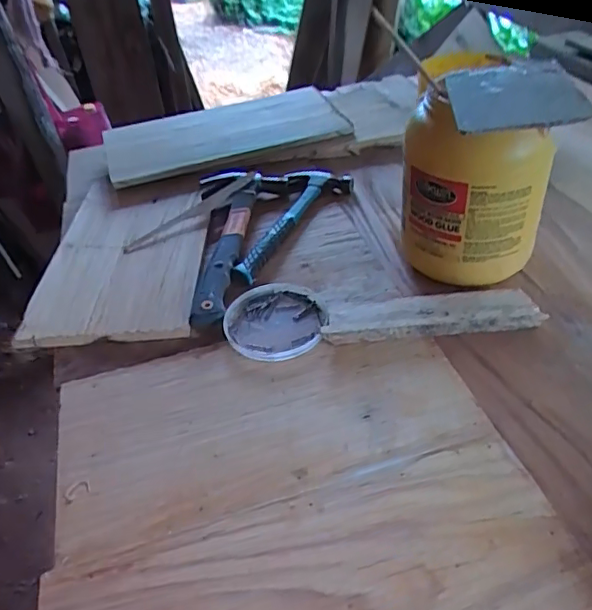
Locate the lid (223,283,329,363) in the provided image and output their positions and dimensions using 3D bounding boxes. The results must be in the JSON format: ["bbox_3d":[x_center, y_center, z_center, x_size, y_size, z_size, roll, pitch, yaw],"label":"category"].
[{"bbox_3d":[-0.024,0.018,0.664,0.117,0.013,0.118,-4,41,4],"label":"lid"}]

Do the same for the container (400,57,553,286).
[{"bbox_3d":[0.196,-0.139,0.651,0.123,0.225,0.153,-29,46,-23],"label":"container"}]

